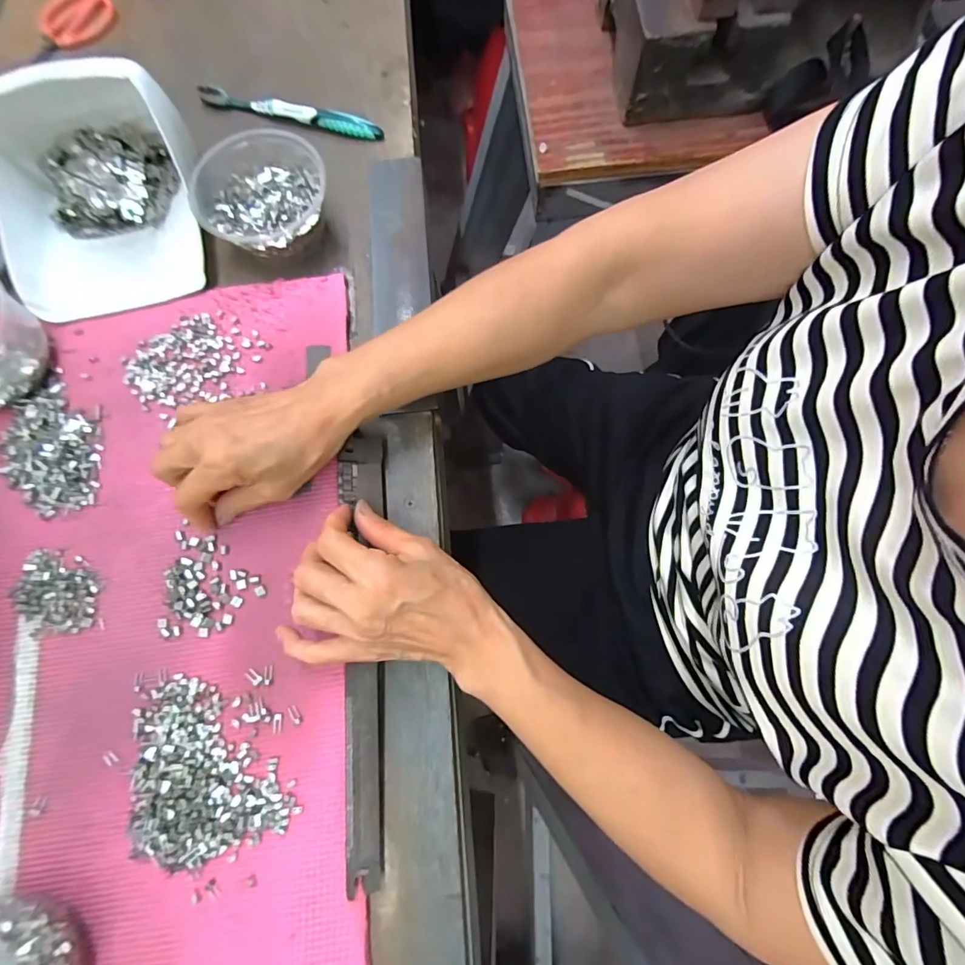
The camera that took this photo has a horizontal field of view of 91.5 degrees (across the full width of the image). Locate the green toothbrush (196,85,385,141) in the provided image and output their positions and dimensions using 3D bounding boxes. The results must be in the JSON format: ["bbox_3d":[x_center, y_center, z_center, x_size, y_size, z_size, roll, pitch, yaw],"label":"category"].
[{"bbox_3d":[-0.185,-0.353,0.445,0.185,0.015,0.011,16,76,4],"label":"green toothbrush"}]

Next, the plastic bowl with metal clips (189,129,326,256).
[{"bbox_3d":[-0.179,-0.234,0.396,0.107,0.048,0.098,-29,78,-7],"label":"plastic bowl with metal clips"}]

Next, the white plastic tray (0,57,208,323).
[{"bbox_3d":[-0.318,-0.245,0.379,0.162,0.081,0.183,-18,76,-5],"label":"white plastic tray"}]

